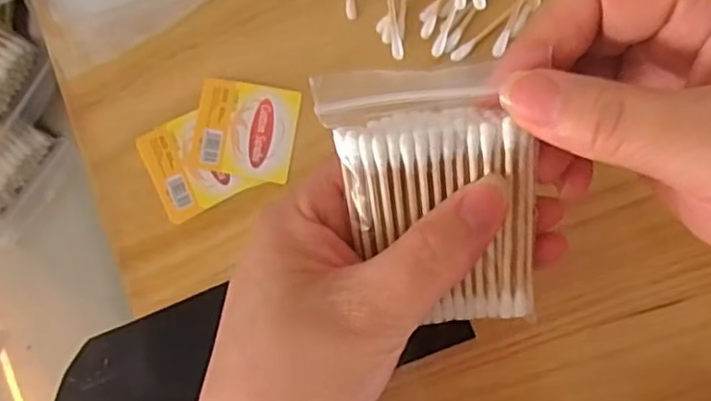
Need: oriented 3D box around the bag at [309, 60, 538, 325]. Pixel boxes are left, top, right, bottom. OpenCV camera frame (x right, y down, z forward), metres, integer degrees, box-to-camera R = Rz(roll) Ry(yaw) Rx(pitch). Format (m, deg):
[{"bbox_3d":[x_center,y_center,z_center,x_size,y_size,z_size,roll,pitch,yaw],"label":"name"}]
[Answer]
[{"bbox_3d":[0.025,0.000,0.205,0.057,0.016,0.087,-7,116,4],"label":"bag"}]

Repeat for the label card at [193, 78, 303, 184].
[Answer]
[{"bbox_3d":[-0.047,-0.031,0.277,0.042,0.004,0.040,11,91,6],"label":"label card"}]

